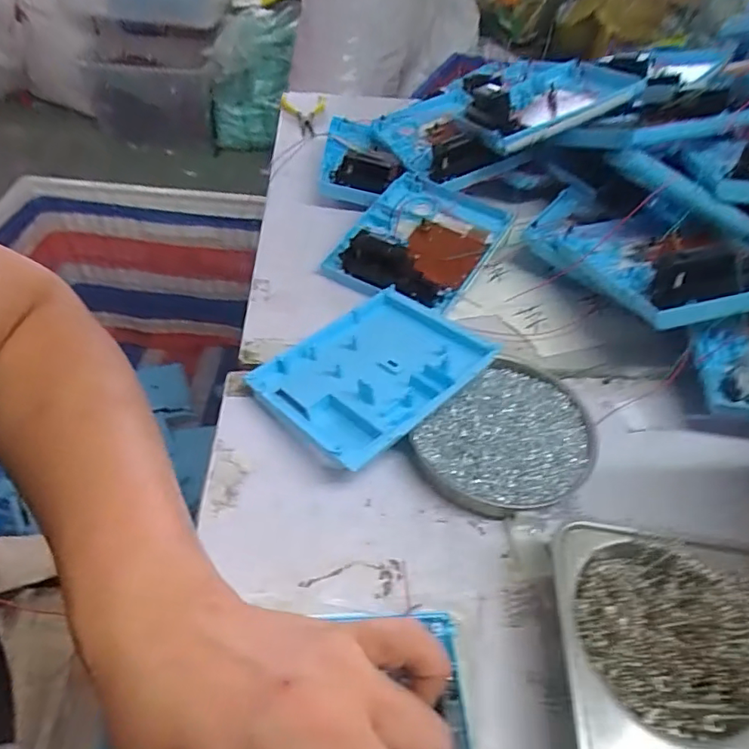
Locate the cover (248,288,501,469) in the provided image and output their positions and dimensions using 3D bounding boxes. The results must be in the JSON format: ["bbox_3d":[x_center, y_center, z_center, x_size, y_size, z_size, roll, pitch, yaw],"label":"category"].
[{"bbox_3d":[0.001,-0.008,0.412,0.150,0.035,0.126,-34,59,-31],"label":"cover"}]

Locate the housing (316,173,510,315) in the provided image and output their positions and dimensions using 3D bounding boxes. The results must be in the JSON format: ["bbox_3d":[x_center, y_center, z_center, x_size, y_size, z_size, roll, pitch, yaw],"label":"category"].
[{"bbox_3d":[0.048,-0.139,0.527,0.130,0.024,0.174,24,50,16],"label":"housing"}]

